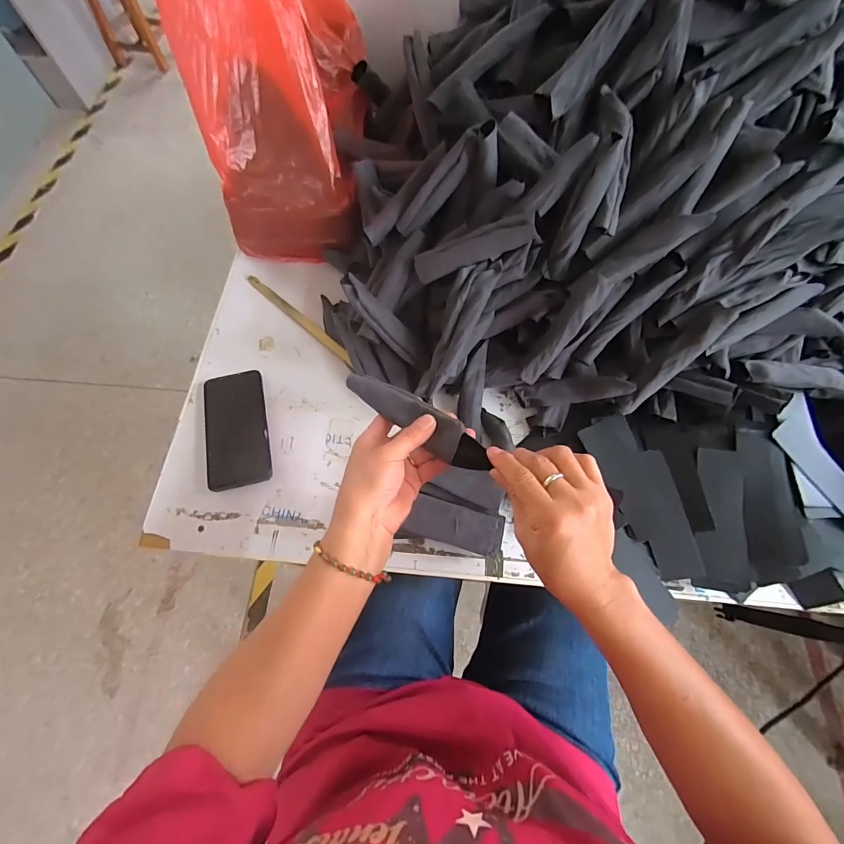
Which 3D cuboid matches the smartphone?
[{"bbox_3d":[-0.248,0.009,0.538,0.076,0.013,0.160,-13,68,-6],"label":"smartphone"}]

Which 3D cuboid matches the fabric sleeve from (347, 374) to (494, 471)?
[{"bbox_3d":[-0.008,-0.005,0.397,0.175,0.017,0.035,31,71,27],"label":"fabric sleeve"}]

